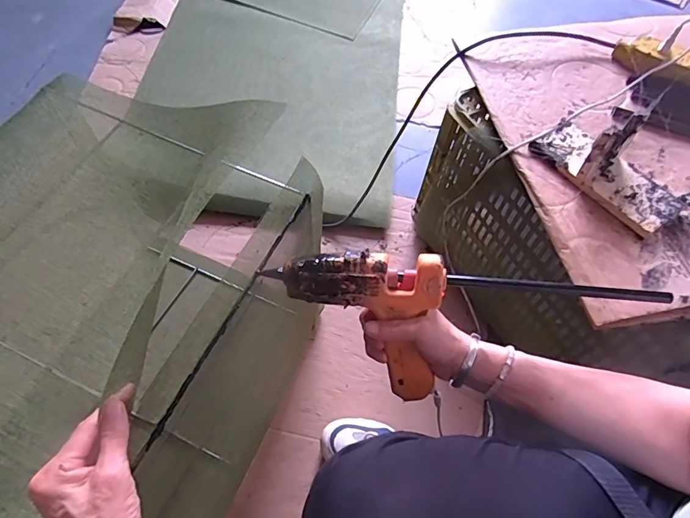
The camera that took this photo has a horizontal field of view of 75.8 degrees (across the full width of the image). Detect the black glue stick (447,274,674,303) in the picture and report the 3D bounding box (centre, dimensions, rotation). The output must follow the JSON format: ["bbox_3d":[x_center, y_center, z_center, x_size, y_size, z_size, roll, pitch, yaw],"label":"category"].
[{"bbox_3d":[0.208,0.029,0.429,0.212,0.012,0.012,6,60,1],"label":"black glue stick"}]

